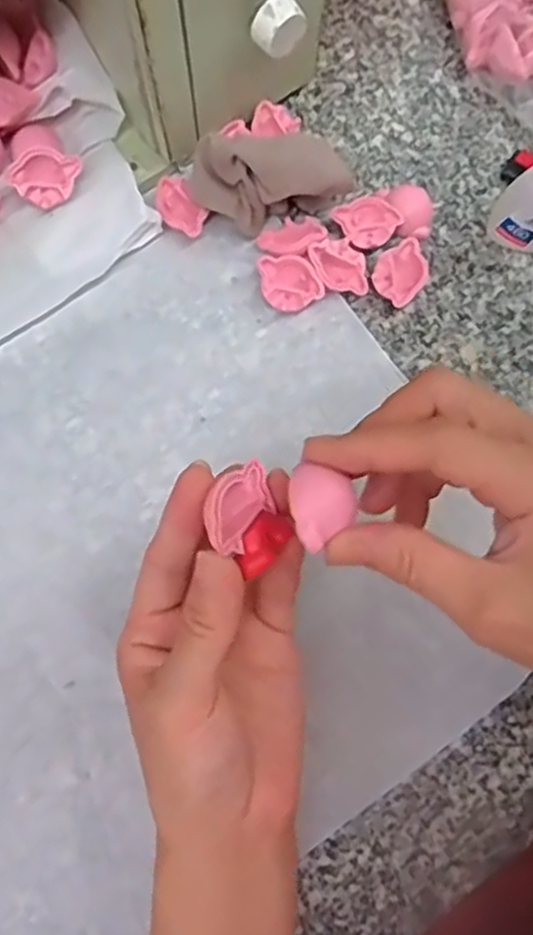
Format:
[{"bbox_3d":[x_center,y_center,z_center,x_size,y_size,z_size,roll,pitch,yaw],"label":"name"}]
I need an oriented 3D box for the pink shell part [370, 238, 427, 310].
[{"bbox_3d":[0.074,-0.105,0.383,0.030,0.014,0.029,-36,80,-9],"label":"pink shell part"}]

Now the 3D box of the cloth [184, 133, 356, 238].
[{"bbox_3d":[0.001,-0.151,0.376,0.085,0.052,0.034,4,77,0],"label":"cloth"}]

